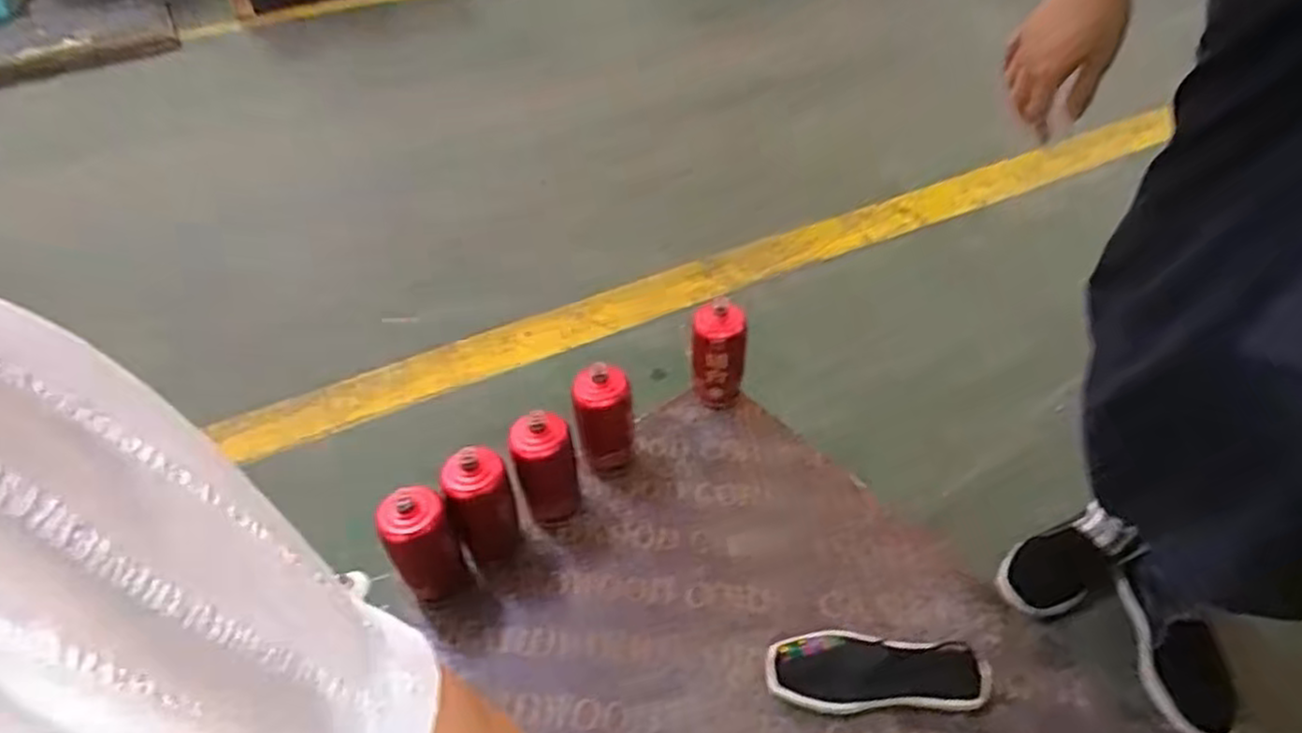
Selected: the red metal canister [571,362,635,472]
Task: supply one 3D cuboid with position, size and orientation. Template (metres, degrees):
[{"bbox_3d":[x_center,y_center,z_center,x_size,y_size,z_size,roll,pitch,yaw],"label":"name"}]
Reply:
[{"bbox_3d":[-0.059,0.084,1.017,0.078,0.176,0.061,-11,43,-6],"label":"red metal canister"}]

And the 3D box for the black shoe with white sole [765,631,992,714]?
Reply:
[{"bbox_3d":[0.259,0.334,0.845,0.248,0.055,0.087,-2,43,3],"label":"black shoe with white sole"}]

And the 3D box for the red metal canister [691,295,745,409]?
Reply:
[{"bbox_3d":[0.102,-0.019,1.100,0.079,0.158,0.064,2,43,8],"label":"red metal canister"}]

